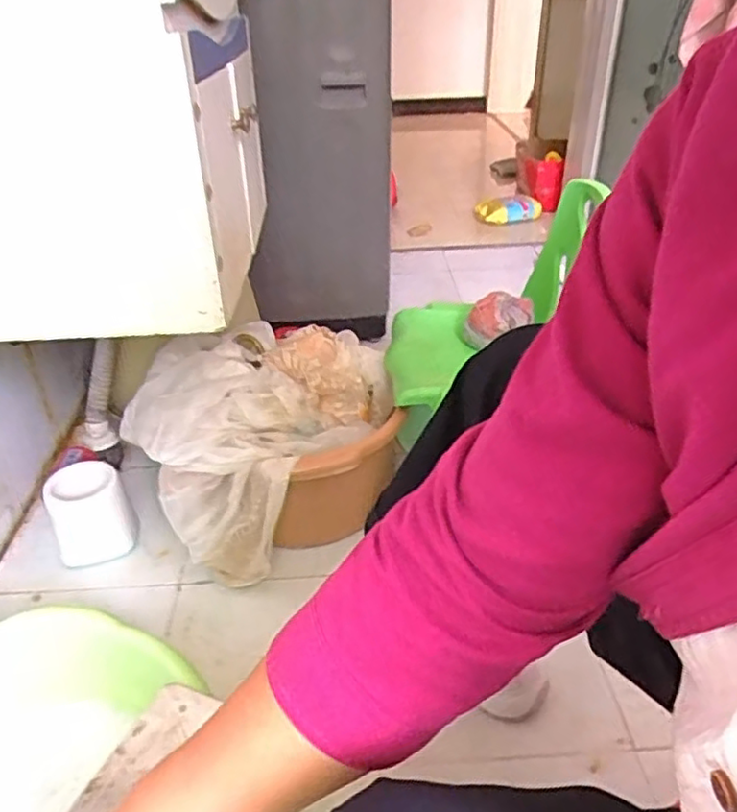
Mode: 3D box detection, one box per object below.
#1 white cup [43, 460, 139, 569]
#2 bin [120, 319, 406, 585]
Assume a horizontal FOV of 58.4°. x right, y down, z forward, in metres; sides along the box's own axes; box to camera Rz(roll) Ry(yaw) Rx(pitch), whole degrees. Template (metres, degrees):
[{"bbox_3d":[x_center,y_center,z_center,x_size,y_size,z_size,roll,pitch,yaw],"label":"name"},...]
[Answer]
[{"bbox_3d":[-0.445,0.172,1.059,0.117,0.130,0.109,-1,32,1],"label":"white cup"},{"bbox_3d":[-0.150,0.064,1.067,0.380,0.281,0.322,-19,37,-26],"label":"bin"}]

